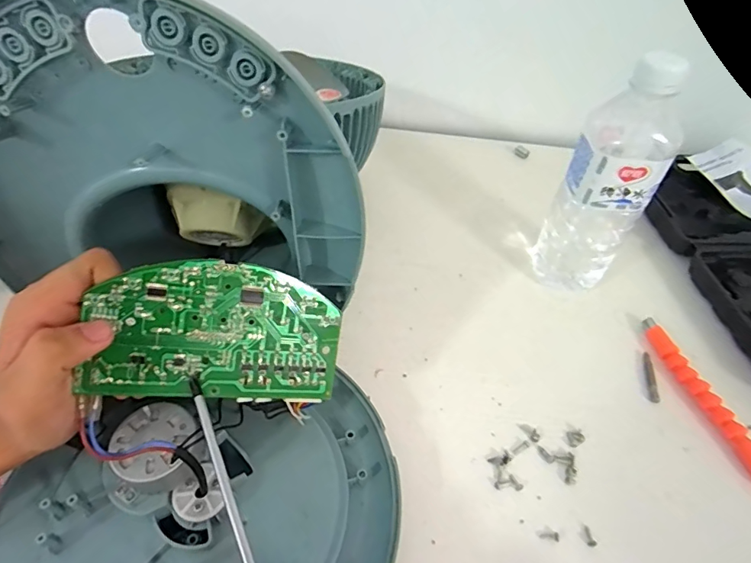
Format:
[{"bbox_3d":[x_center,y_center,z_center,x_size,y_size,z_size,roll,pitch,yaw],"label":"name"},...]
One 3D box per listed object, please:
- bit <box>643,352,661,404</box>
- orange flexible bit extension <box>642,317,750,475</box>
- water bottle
[{"bbox_3d":[0.235,0.080,0.383,0.008,0.005,0.049,14,49,7],"label":"bit"},{"bbox_3d":[0.270,0.099,0.365,0.015,0.012,0.165,-9,50,-14],"label":"orange flexible bit extension"},{"bbox_3d":[0.197,-0.076,0.393,0.068,0.195,0.070,25,52,18],"label":"water bottle"}]

